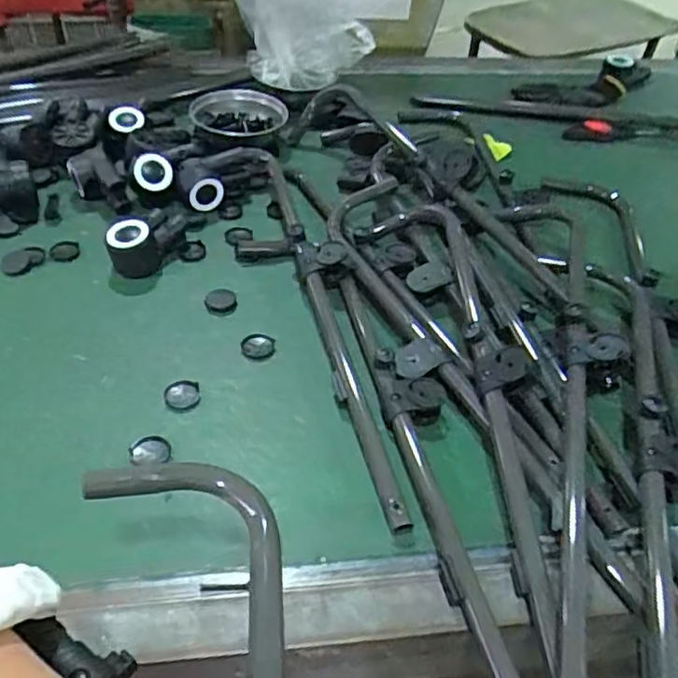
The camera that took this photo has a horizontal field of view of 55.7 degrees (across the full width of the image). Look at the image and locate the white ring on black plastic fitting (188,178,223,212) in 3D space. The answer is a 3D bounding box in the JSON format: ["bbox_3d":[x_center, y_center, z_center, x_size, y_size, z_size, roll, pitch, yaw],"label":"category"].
[{"bbox_3d":[-0.177,-0.194,0.857,0.045,0.049,0.013,-7,43,-12],"label":"white ring on black plastic fitting"}]

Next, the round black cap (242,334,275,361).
[{"bbox_3d":[-0.087,0.009,0.691,0.035,0.010,0.031,-4,43,-9],"label":"round black cap"}]

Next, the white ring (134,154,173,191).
[{"bbox_3d":[-0.243,-0.217,0.836,0.048,0.055,0.012,-3,51,-18],"label":"white ring"}]

